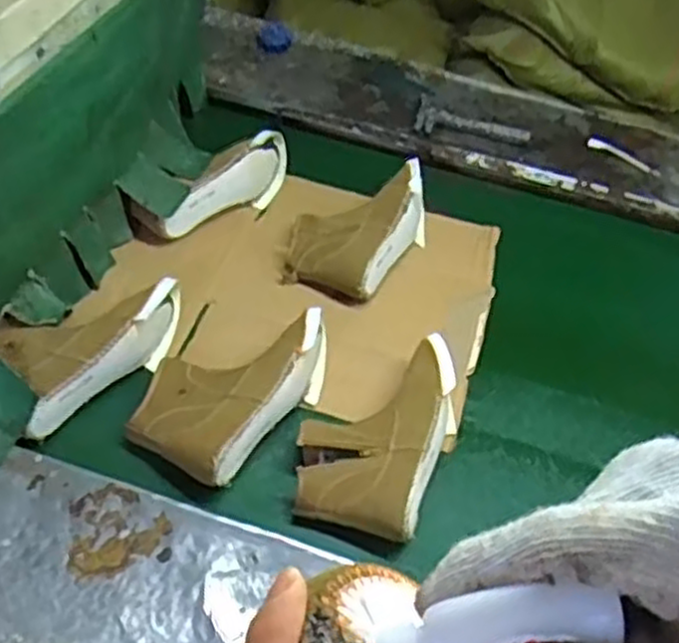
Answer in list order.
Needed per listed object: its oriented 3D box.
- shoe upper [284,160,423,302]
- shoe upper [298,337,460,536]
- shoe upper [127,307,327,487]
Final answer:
[{"bbox_3d":[0.028,-0.152,1.211,0.168,0.097,0.255,28,51,18],"label":"shoe upper"},{"bbox_3d":[0.049,0.130,0.971,0.167,0.077,0.261,21,49,13],"label":"shoe upper"},{"bbox_3d":[-0.135,0.072,0.995,0.164,0.085,0.269,28,51,18],"label":"shoe upper"}]

